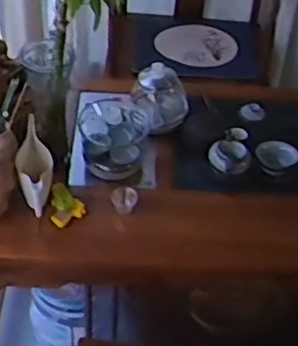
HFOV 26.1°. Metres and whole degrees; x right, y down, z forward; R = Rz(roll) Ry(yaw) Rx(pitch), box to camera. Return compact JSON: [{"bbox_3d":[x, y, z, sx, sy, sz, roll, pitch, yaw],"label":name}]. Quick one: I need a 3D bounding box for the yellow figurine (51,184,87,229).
[{"bbox_3d":[-0.177,0.064,1.369,0.073,0.041,0.099,-9,43,-14],"label":"yellow figurine"}]

